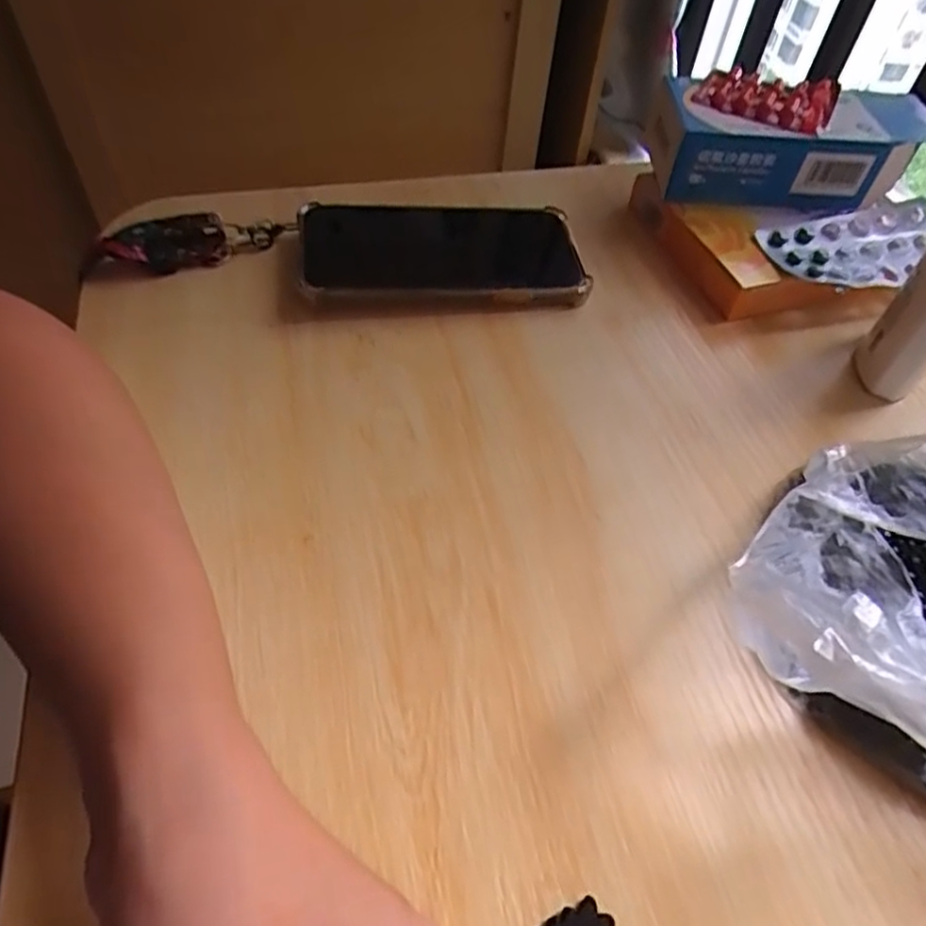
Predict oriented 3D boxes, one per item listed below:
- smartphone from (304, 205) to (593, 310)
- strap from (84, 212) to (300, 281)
[{"bbox_3d":[-0.012,-0.121,0.381,0.157,0.013,0.083,-2,52,-7],"label":"smartphone"},{"bbox_3d":[-0.154,-0.125,0.378,0.115,0.022,0.030,-17,56,-18],"label":"strap"}]

